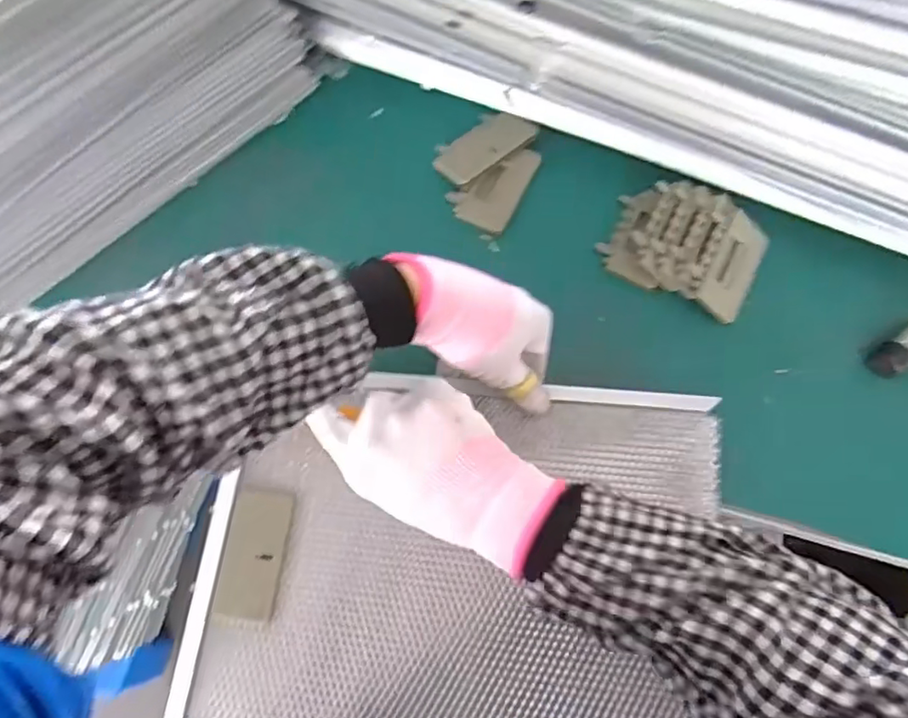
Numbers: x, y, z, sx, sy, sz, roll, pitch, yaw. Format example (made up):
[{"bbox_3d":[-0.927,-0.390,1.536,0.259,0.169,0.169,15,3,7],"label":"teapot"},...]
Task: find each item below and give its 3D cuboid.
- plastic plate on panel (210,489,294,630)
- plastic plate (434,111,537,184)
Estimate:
[{"bbox_3d":[-0.142,0.139,0.419,0.041,0.006,0.090,8,70,4],"label":"plastic plate on panel"},{"bbox_3d":[0.026,-0.184,0.516,0.089,0.009,0.045,-39,63,-14],"label":"plastic plate"}]

